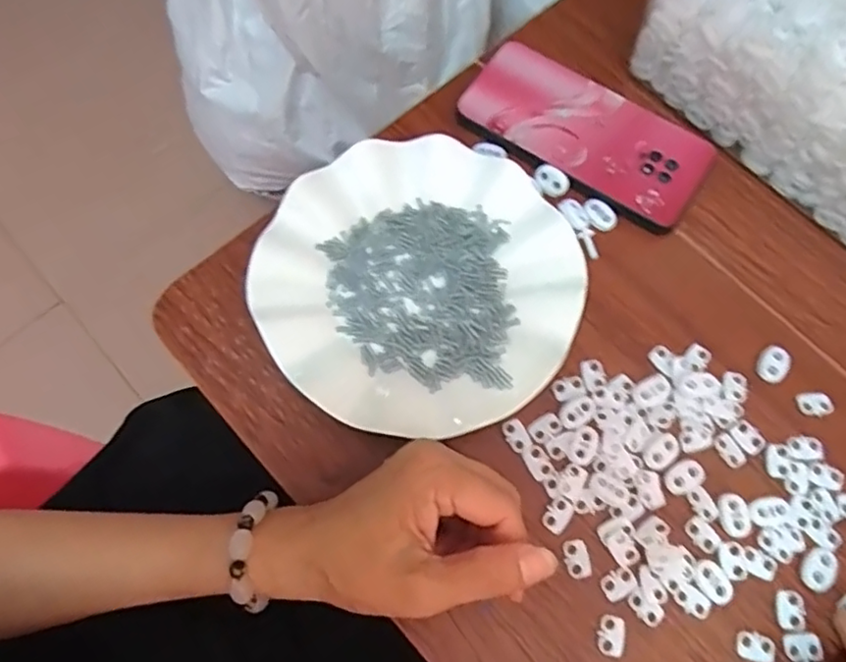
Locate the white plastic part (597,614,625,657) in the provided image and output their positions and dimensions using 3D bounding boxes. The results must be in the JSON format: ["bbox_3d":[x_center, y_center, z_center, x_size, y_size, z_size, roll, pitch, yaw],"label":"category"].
[{"bbox_3d":[0.097,0.156,0.314,0.014,0.004,0.019,7,71,1],"label":"white plastic part"}]

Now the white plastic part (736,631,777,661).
[{"bbox_3d":[0.171,0.162,0.314,0.019,0.004,0.013,12,72,6],"label":"white plastic part"}]

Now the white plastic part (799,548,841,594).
[{"bbox_3d":[0.211,0.126,0.326,0.017,0.004,0.023,33,73,10],"label":"white plastic part"}]

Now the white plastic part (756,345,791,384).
[{"bbox_3d":[0.210,0.020,0.366,0.017,0.006,0.024,33,73,9],"label":"white plastic part"}]

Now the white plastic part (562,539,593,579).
[{"bbox_3d":[0.082,0.122,0.326,0.013,0.004,0.019,-16,72,-7],"label":"white plastic part"}]

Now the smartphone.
[{"bbox_3d":[0.108,-0.134,0.408,0.161,0.007,0.078,31,73,9],"label":"smartphone"}]

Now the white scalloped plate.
[{"bbox_3d":[-0.002,-0.031,0.364,0.179,0.030,0.182,0,71,-1],"label":"white scalloped plate"}]

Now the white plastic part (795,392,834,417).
[{"bbox_3d":[0.230,0.043,0.359,0.020,0.004,0.014,-7,71,-1],"label":"white plastic part"}]

